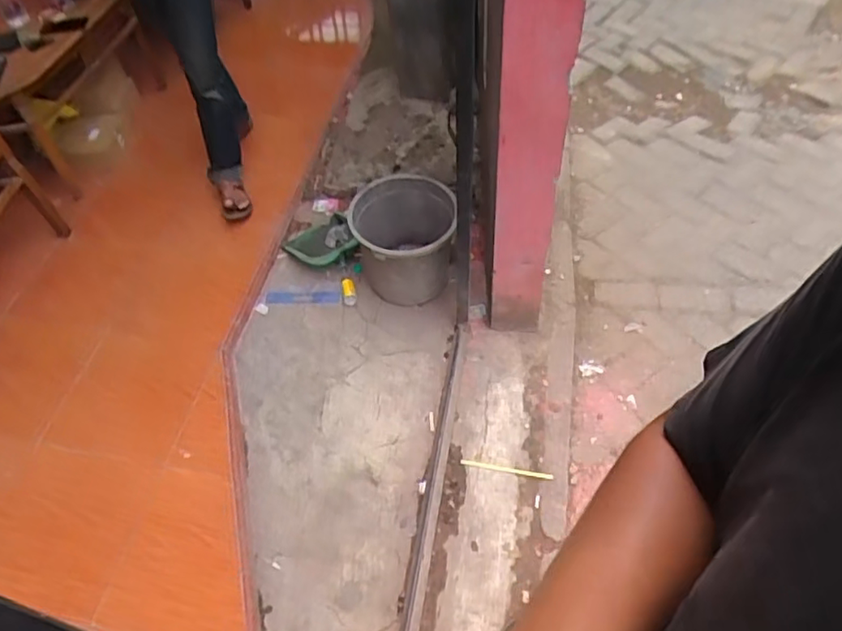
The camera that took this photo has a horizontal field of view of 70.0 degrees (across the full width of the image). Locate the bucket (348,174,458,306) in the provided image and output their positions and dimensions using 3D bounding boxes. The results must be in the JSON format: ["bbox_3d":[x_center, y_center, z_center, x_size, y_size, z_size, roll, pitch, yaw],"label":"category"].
[{"bbox_3d":[-0.059,-0.234,1.906,0.304,0.360,0.326,-3,52,3],"label":"bucket"}]

